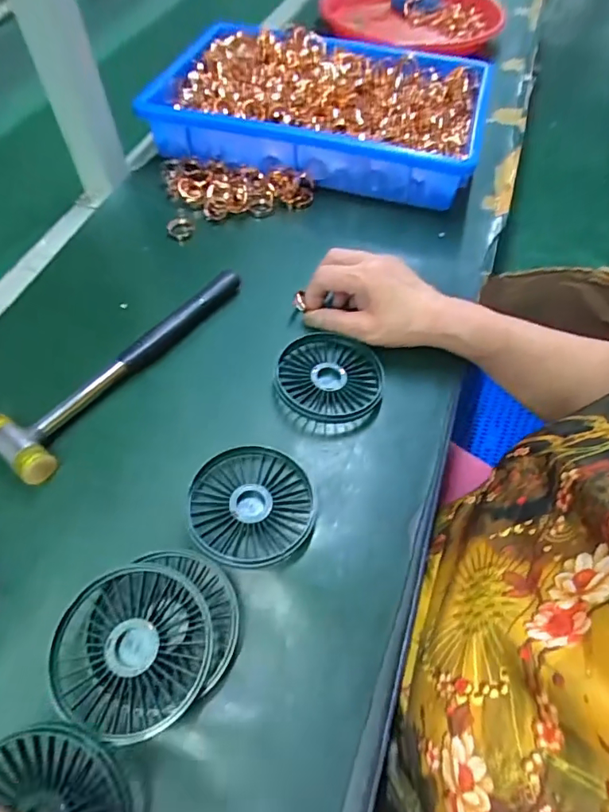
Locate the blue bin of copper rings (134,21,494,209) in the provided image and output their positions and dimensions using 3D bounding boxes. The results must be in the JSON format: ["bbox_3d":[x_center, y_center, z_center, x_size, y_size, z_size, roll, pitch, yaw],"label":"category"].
[{"bbox_3d":[0.026,-0.381,0.595,0.378,0.076,0.287,10,57,5],"label":"blue bin of copper rings"}]

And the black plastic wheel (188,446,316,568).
[{"bbox_3d":[-0.036,0.068,0.336,0.082,0.014,0.082,0,57,-1],"label":"black plastic wheel"}]

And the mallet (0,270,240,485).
[{"bbox_3d":[-0.140,-0.040,0.398,0.058,0.021,0.240,33,62,19],"label":"mallet"}]

